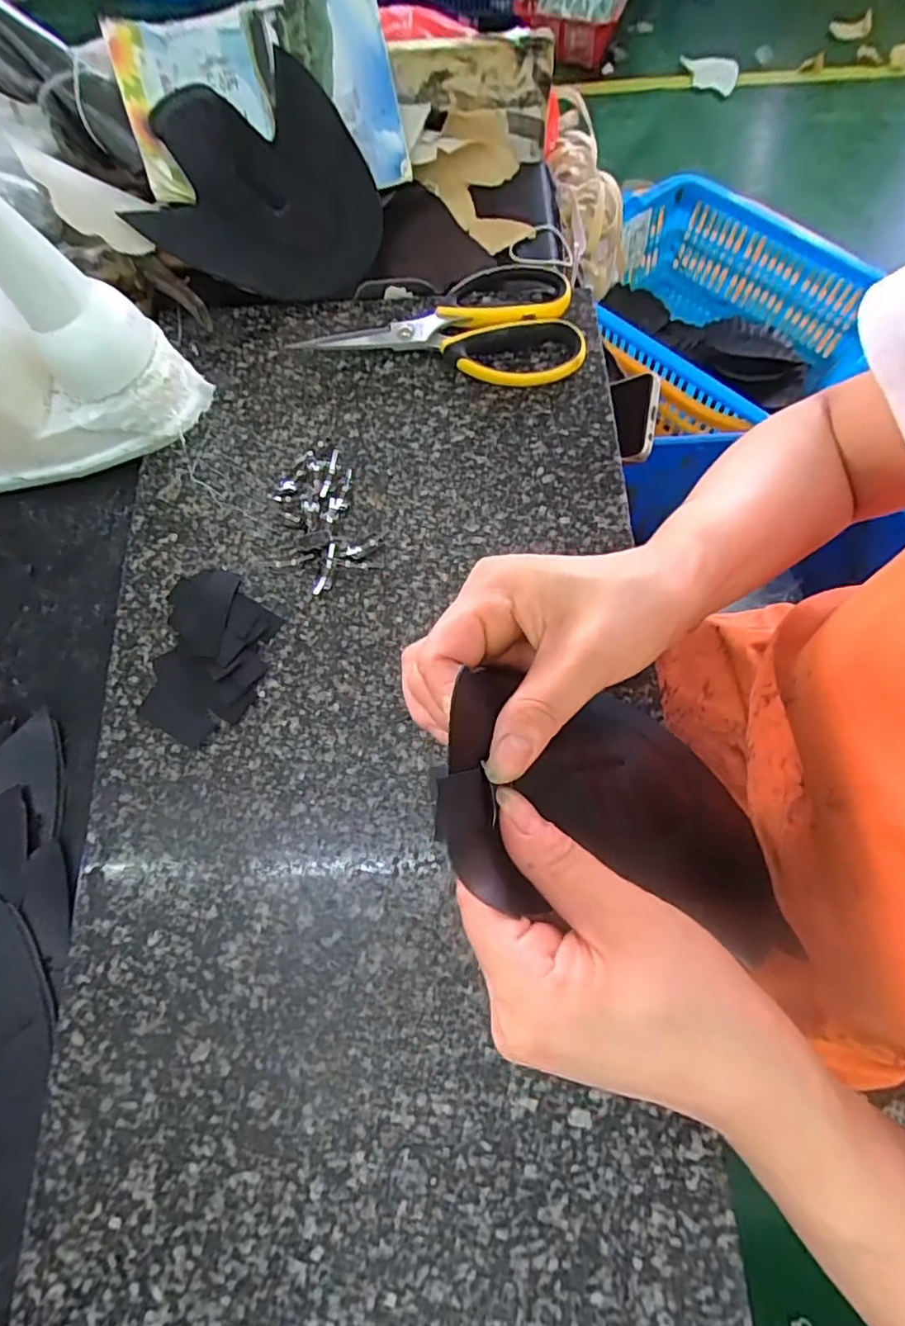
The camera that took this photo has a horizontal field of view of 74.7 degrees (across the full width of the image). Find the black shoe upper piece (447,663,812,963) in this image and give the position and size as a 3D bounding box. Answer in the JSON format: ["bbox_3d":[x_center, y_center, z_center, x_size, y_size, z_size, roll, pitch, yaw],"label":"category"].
[{"bbox_3d":[0.070,0.058,0.242,0.142,0.112,0.090,13,73,6],"label":"black shoe upper piece"}]

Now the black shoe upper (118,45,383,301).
[{"bbox_3d":[-0.134,-0.365,0.450,0.162,0.034,0.166,16,88,-10],"label":"black shoe upper"}]

